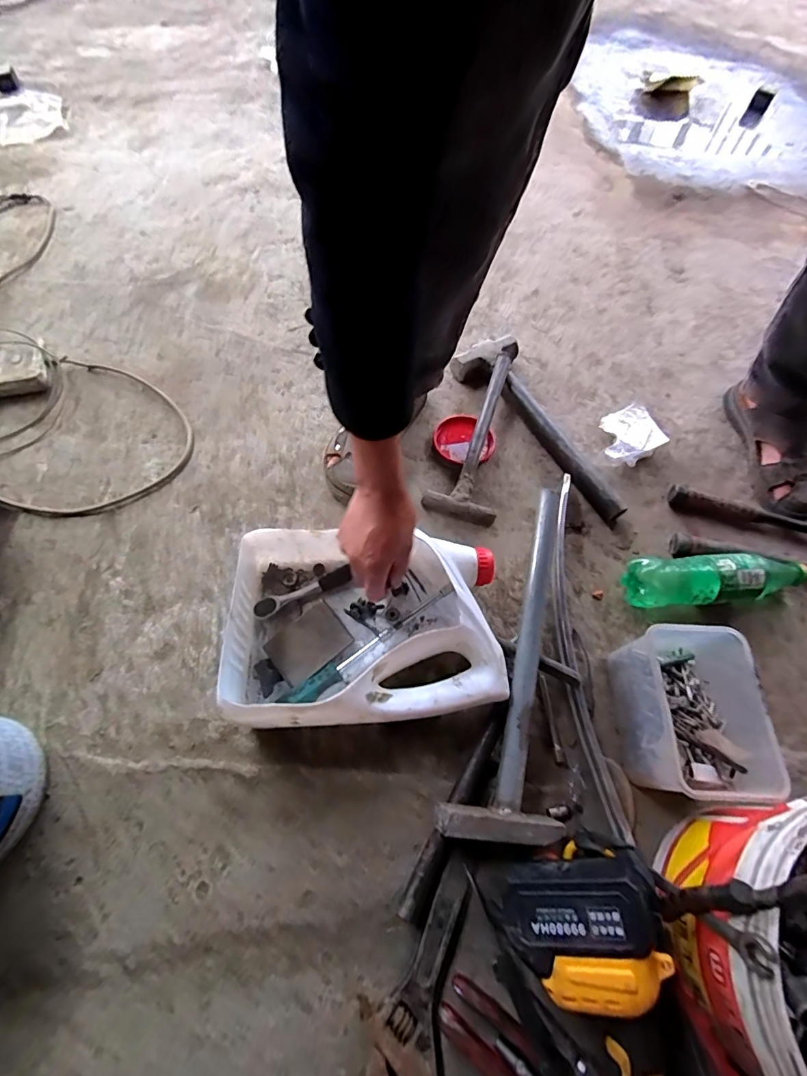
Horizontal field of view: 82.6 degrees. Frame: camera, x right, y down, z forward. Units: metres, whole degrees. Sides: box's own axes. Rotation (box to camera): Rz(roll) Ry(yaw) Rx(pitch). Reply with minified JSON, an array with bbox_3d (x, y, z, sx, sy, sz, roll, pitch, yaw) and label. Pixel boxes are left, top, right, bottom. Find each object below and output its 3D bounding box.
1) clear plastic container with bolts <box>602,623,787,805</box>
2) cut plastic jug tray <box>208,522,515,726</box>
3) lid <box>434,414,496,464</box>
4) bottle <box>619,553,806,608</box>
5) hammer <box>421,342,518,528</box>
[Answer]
[{"bbox_3d":[0.298,0.185,0.485,0.121,0.109,0.154,12,61,3],"label":"clear plastic container with bolts"},{"bbox_3d":[-0.039,0.098,0.519,0.279,0.099,0.205,0,61,-3],"label":"cut plastic jug tray"},{"bbox_3d":[0.095,-0.153,0.700,0.083,0.016,0.089,1,61,-2],"label":"lid"},{"bbox_3d":[0.405,0.054,0.589,0.234,0.060,0.056,-3,62,-5],"label":"bottle"},{"bbox_3d":[0.118,-0.184,0.701,0.100,0.057,0.335,14,62,5],"label":"hammer"}]

